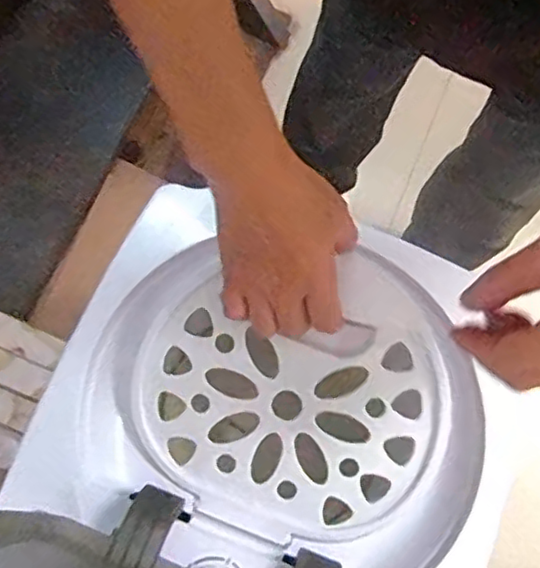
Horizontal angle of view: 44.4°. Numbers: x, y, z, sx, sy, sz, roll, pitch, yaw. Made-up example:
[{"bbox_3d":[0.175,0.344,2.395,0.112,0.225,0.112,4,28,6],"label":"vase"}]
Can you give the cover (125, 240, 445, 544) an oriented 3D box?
[{"bbox_3d":[0.014,0.077,0.511,0.223,0.020,0.208,19,94,4],"label":"cover"}]

